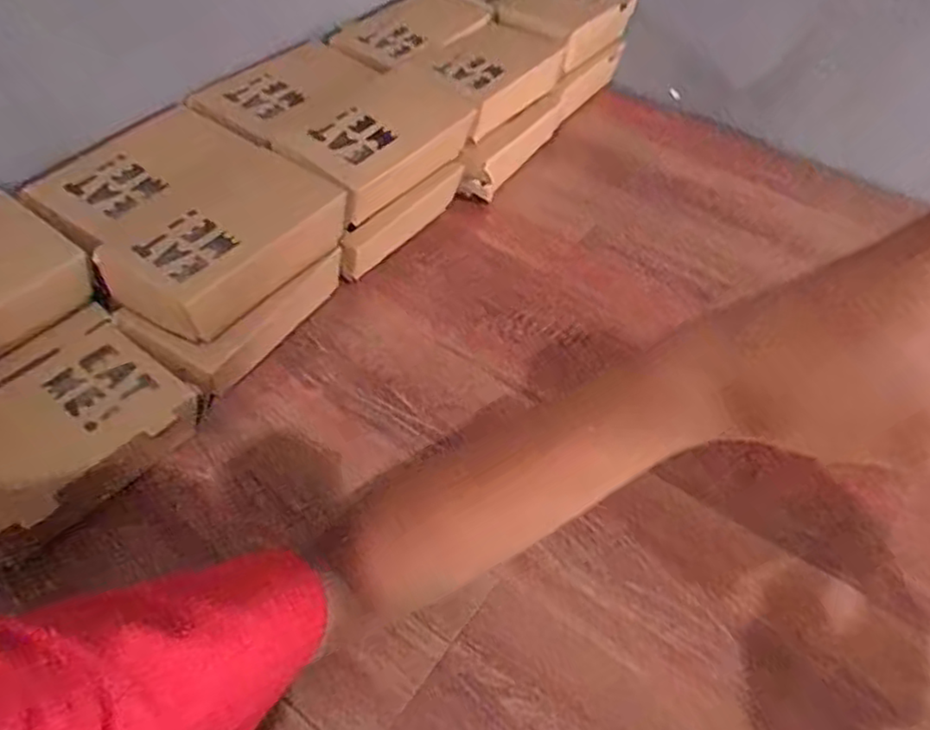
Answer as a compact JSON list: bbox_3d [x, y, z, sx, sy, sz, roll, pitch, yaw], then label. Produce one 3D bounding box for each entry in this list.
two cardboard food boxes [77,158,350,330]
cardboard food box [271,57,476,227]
[{"bbox_3d":[-0.205,-0.110,0.506,0.184,0.056,0.154,33,56,22],"label":"two cardboard food boxes"},{"bbox_3d":[-0.065,-0.190,0.572,0.092,0.057,0.171,32,54,23],"label":"cardboard food box"}]

